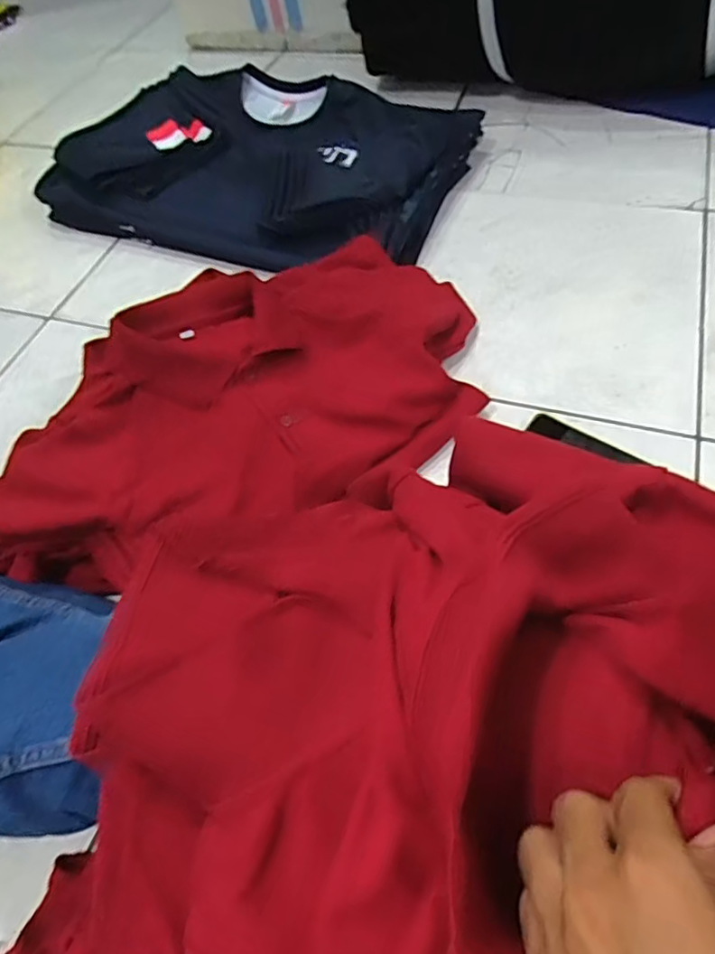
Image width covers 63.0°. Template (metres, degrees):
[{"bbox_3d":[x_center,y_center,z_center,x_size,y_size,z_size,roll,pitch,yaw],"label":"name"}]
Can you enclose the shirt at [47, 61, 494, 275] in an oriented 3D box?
[{"bbox_3d":[-0.133,-0.491,0.885,0.550,0.092,0.411,17,59,15],"label":"shirt"}]

